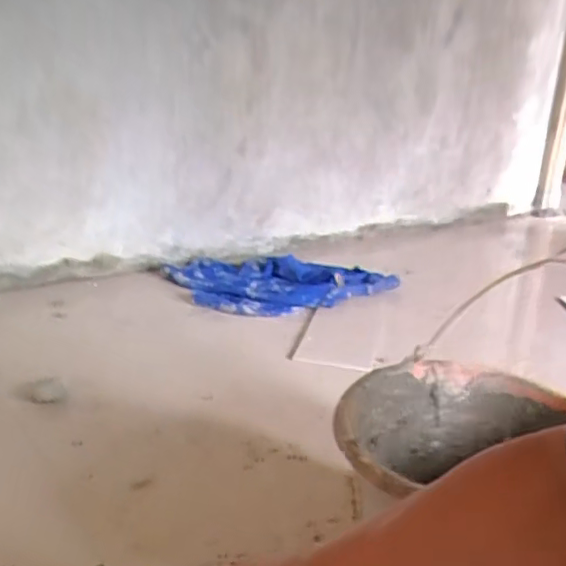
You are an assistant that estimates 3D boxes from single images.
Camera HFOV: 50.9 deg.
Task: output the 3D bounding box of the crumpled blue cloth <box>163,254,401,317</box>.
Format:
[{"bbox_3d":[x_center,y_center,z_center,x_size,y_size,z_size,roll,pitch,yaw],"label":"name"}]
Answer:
[{"bbox_3d":[-0.032,-0.020,1.602,0.497,0.059,0.465,-10,23,-38],"label":"crumpled blue cloth"}]

